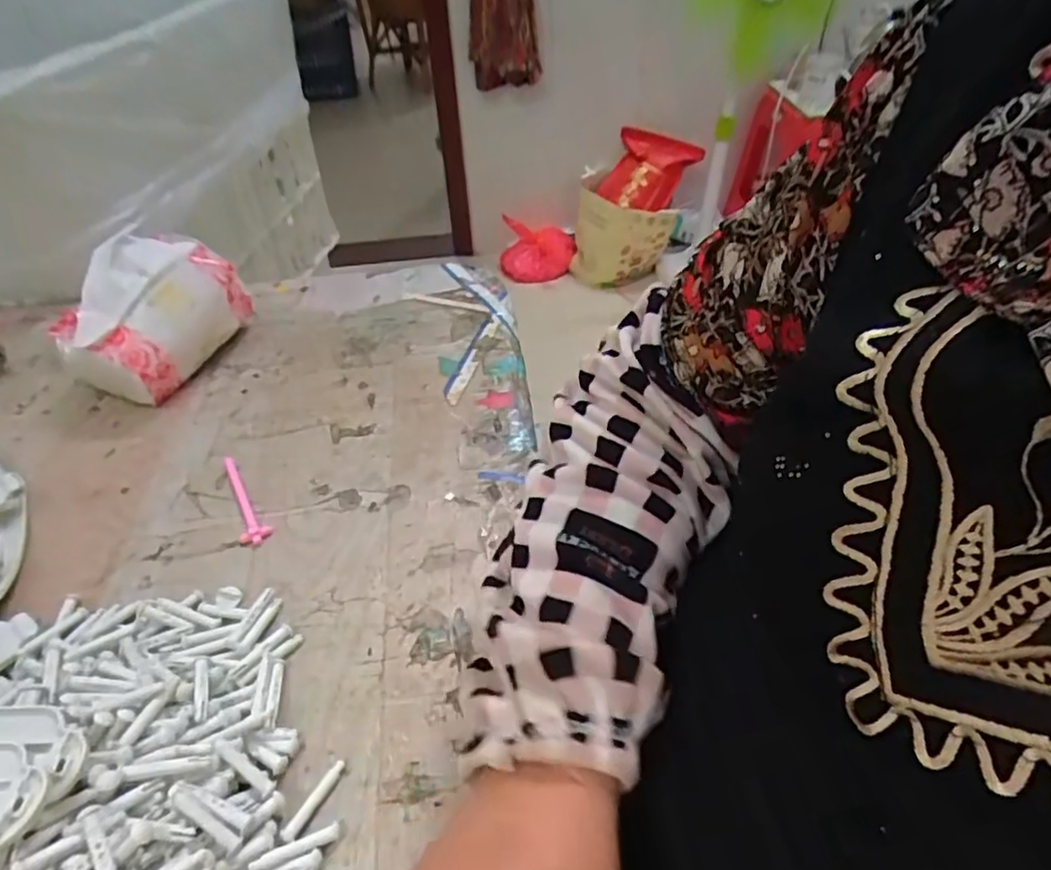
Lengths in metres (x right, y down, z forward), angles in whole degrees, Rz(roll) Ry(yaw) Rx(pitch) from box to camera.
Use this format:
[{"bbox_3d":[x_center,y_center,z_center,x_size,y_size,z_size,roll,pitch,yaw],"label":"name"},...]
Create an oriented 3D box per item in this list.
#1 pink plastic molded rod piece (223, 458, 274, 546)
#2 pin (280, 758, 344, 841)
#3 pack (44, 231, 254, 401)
[{"bbox_3d":[-0.195,0.044,0.428,0.019,0.006,0.085,-27,49,-21],"label":"pink plastic molded rod piece"},{"bbox_3d":[-0.101,0.175,0.301,0.007,0.004,0.039,37,49,6],"label":"pin"},{"bbox_3d":[-0.307,-0.096,0.515,0.087,0.089,0.128,10,47,15],"label":"pack"}]

